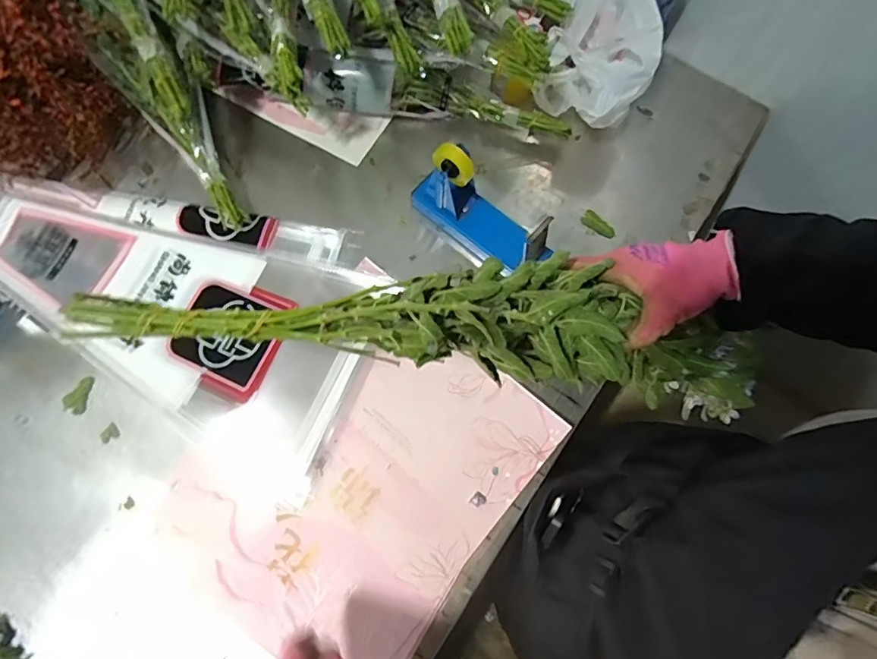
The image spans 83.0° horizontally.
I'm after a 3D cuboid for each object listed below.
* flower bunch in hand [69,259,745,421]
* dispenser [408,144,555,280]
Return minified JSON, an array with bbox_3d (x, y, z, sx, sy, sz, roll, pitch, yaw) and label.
[{"bbox_3d":[0.020,-0.003,0.403,0.558,0.085,0.107,6,76,-13],"label":"flower bunch in hand"},{"bbox_3d":[0.057,-0.153,0.625,0.188,0.129,0.066,38,80,8],"label":"dispenser"}]

